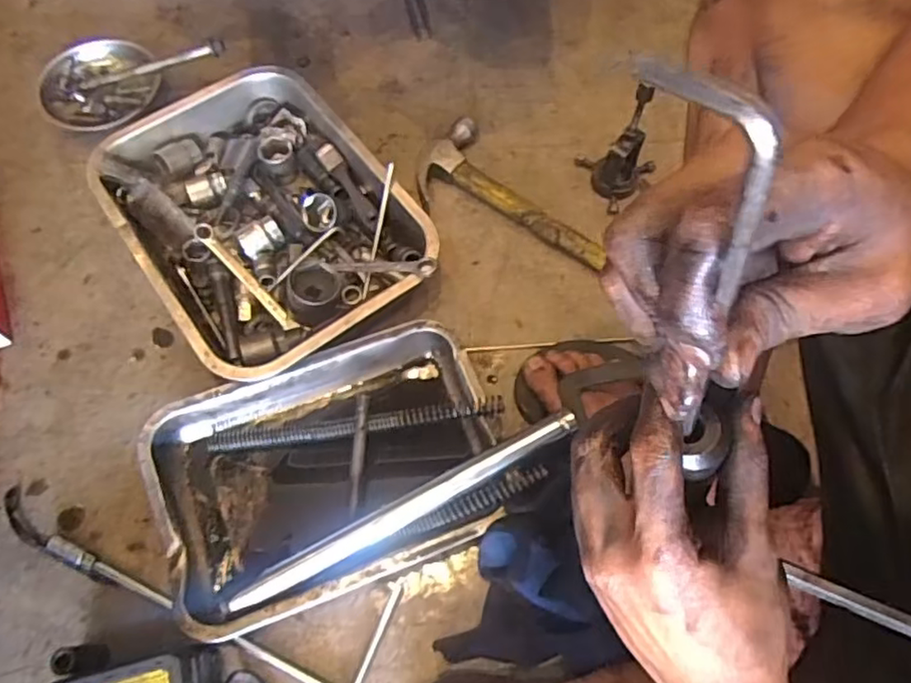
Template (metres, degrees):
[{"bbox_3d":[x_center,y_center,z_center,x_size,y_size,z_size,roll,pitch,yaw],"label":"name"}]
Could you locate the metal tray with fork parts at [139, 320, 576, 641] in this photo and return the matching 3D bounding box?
[{"bbox_3d":[-0.093,0.111,0.590,0.340,0.064,0.212,-20,64,-9],"label":"metal tray with fork parts"}]

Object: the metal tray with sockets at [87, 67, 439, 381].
[{"bbox_3d":[-0.205,-0.128,0.698,0.259,0.076,0.353,-34,67,-15],"label":"metal tray with sockets"}]

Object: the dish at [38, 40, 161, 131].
[{"bbox_3d":[-0.441,-0.312,0.807,0.140,0.043,0.151,0,63,1],"label":"dish"}]

